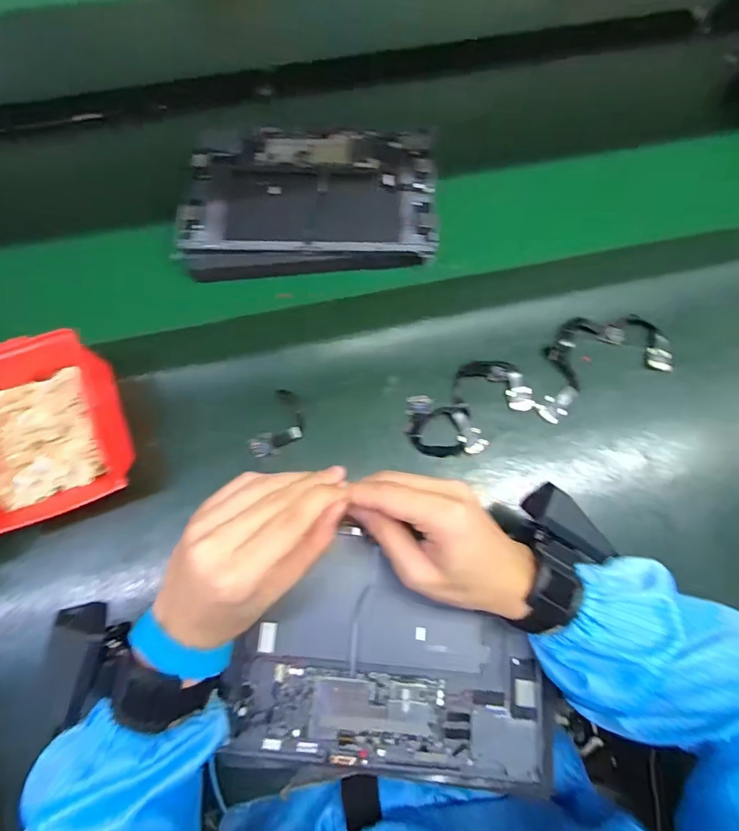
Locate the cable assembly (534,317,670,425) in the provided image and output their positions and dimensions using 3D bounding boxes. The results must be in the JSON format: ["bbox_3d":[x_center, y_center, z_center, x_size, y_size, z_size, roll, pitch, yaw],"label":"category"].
[{"bbox_3d":[0.221,-0.058,0.444,0.152,0.010,0.081,-23,73,-8],"label":"cable assembly"}]

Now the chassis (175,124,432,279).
[{"bbox_3d":[-0.060,-0.225,0.478,0.255,0.022,0.190,1,71,-1],"label":"chassis"}]

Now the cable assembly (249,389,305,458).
[{"bbox_3d":[-0.079,0.011,0.412,0.037,0.013,0.065,22,72,6],"label":"cable assembly"}]

